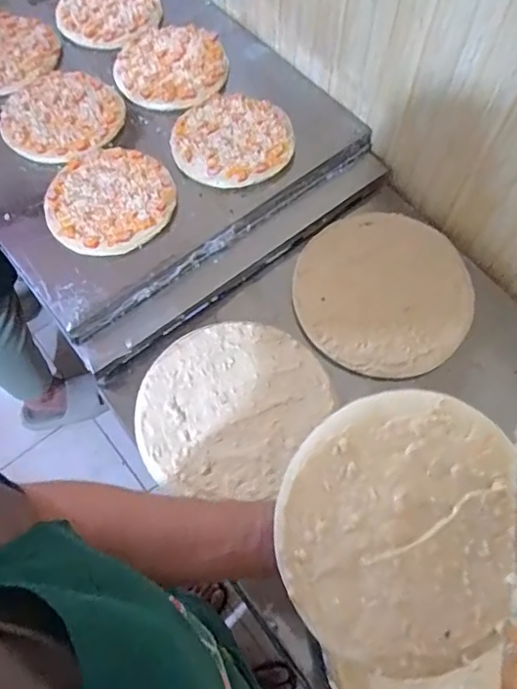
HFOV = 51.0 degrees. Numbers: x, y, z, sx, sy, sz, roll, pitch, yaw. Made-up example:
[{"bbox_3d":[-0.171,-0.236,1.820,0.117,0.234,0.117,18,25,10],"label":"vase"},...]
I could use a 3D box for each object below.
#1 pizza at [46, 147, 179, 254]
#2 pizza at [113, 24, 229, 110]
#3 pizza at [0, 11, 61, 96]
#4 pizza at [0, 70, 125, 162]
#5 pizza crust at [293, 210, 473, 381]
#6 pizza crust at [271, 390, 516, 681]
[{"bbox_3d":[-0.232,-0.230,0.843,0.190,0.023,0.193,-19,66,-8],"label":"pizza"},{"bbox_3d":[-0.160,-0.505,0.975,0.199,0.016,0.186,0,65,0],"label":"pizza"},{"bbox_3d":[-0.470,-0.534,0.986,0.202,0.032,0.196,-24,67,-11],"label":"pizza"},{"bbox_3d":[-0.333,-0.392,0.918,0.198,0.011,0.198,0,65,0],"label":"pizza"},{"bbox_3d":[0.192,-0.085,0.858,0.265,0.020,0.276,-2,67,4],"label":"pizza crust"},{"bbox_3d":[0.101,0.135,0.394,0.168,0.019,0.194,6,84,-4],"label":"pizza crust"}]

